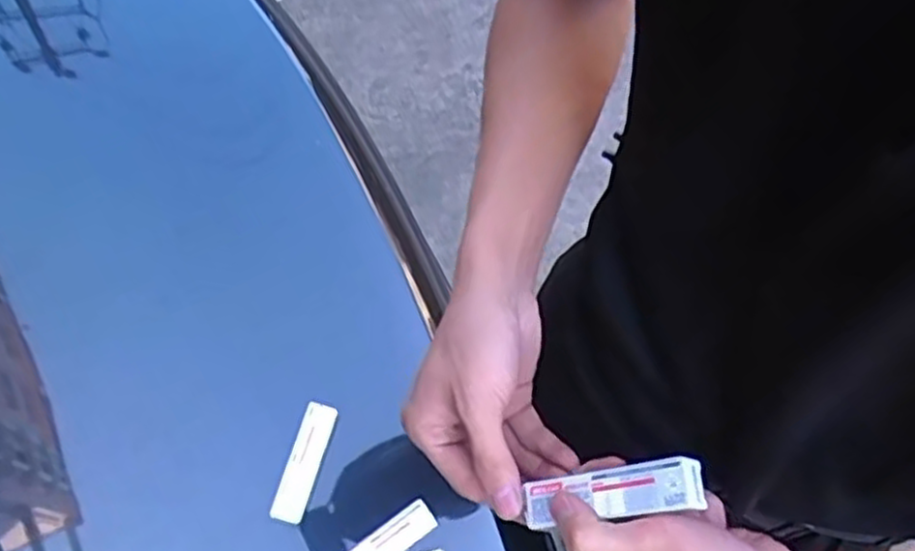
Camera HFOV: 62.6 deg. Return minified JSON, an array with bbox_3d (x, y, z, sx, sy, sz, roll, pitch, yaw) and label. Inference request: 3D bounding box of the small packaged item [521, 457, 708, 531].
[{"bbox_3d":[0.081,0.116,0.402,0.100,0.014,0.025,-20,70,32],"label":"small packaged item"}]

